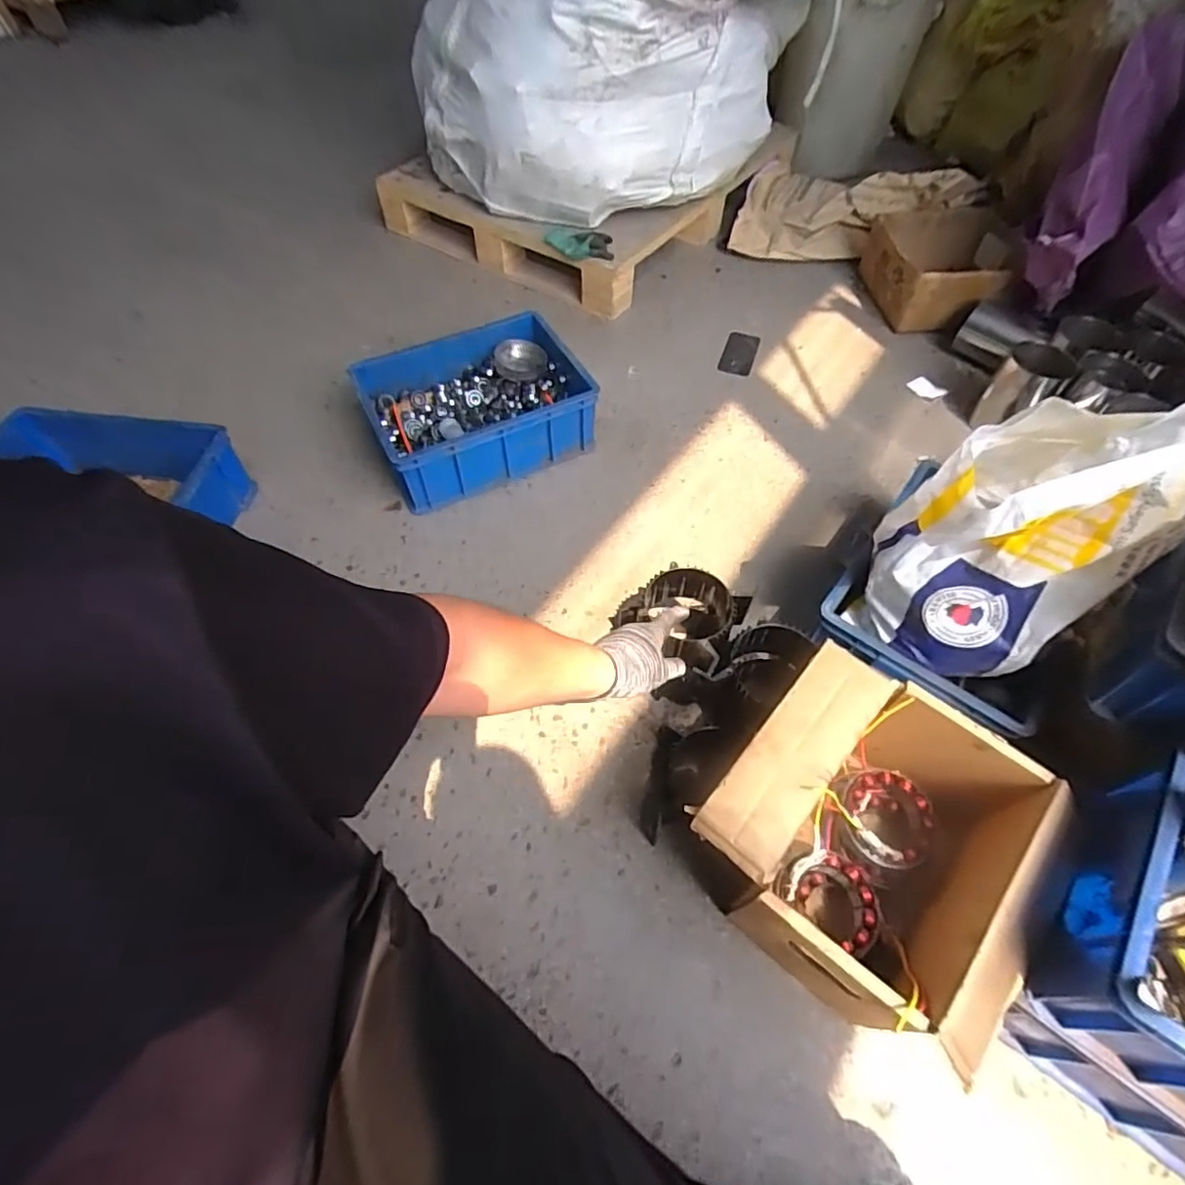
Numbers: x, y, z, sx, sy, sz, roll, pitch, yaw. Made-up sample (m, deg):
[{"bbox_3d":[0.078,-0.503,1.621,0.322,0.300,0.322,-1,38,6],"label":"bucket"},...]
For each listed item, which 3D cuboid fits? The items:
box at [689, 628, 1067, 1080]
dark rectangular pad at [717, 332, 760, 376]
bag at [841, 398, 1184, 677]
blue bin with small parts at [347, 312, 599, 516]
[{"bbox_3d":[0.325,0.296,0.728,0.337,0.203,0.324,36,65,21],"label":"box"},{"bbox_3d":[0.335,-0.545,1.394,0.072,0.011,0.161,19,55,5],"label":"dark rectangular pad"},{"bbox_3d":[0.483,-0.065,0.704,0.229,0.350,0.210,-31,63,-18],"label":"bag"},{"bbox_3d":[-0.219,-0.361,1.186,0.399,0.134,0.317,-24,61,-14],"label":"blue bin with small parts"}]

